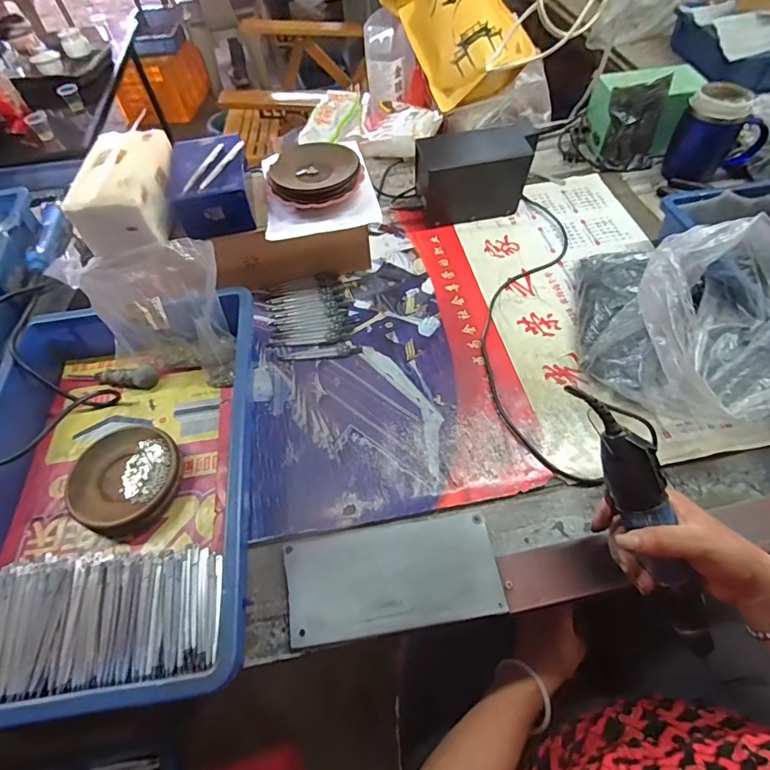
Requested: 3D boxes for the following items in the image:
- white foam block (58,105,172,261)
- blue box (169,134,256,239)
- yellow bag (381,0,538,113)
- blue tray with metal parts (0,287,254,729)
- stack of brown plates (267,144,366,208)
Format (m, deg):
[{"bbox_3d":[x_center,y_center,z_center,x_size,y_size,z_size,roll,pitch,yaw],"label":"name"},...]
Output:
[{"bbox_3d":[-0.331,-0.258,0.590,0.094,0.082,0.160,-2,56,3],"label":"white foam block"},{"bbox_3d":[-0.231,-0.270,0.614,0.101,0.066,0.142,-16,56,-7],"label":"blue box"},{"bbox_3d":[0.138,-0.712,0.886,0.203,0.094,0.299,-23,85,19],"label":"yellow bag"},{"bbox_3d":[-0.283,0.091,0.478,0.285,0.081,0.420,-9,56,-2],"label":"blue tray with metal parts"},{"bbox_3d":[-0.097,-0.284,0.626,0.119,0.047,0.103,14,58,14],"label":"stack of brown plates"}]

